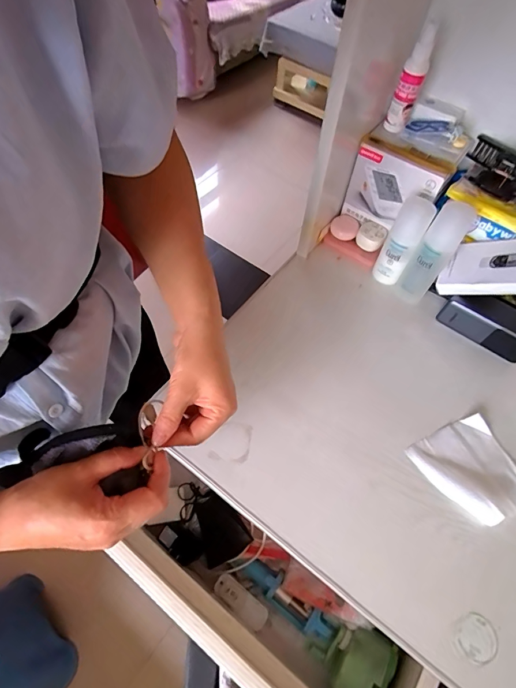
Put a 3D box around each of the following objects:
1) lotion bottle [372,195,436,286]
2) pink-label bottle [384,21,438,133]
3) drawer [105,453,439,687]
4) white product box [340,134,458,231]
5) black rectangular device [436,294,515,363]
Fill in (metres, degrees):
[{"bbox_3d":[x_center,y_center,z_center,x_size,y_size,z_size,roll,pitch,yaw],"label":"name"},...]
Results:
[{"bbox_3d":[0.219,-0.155,0.561,0.048,0.134,0.049,26,61,11],"label":"lotion bottle"},{"bbox_3d":[0.209,-0.357,0.504,0.031,0.118,0.034,13,60,4],"label":"pink-label bottle"},{"bbox_3d":[0.016,0.328,0.436,0.360,0.108,0.166,34,63,15],"label":"drawer"},{"bbox_3d":[0.212,-0.243,0.578,0.134,0.123,0.044,39,65,18],"label":"white product box"},{"bbox_3d":[0.347,-0.035,0.549,0.128,0.054,0.052,35,64,16],"label":"black rectangular device"}]

